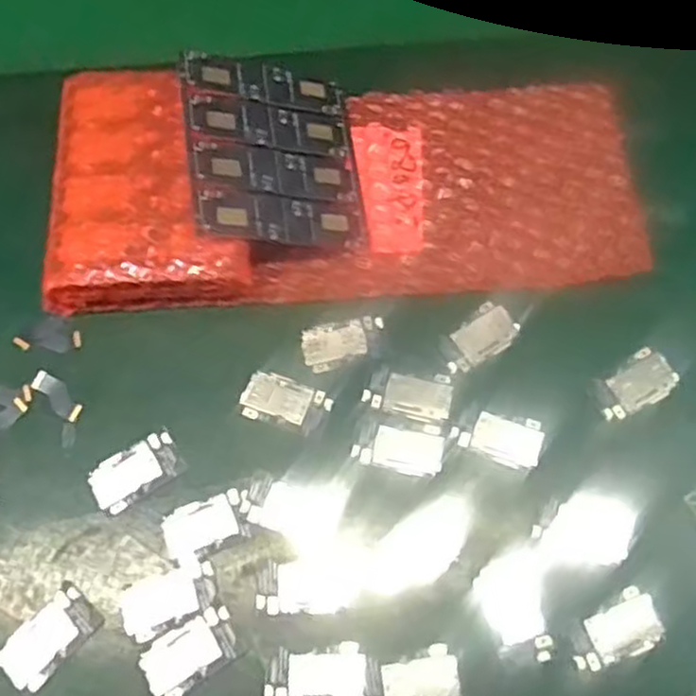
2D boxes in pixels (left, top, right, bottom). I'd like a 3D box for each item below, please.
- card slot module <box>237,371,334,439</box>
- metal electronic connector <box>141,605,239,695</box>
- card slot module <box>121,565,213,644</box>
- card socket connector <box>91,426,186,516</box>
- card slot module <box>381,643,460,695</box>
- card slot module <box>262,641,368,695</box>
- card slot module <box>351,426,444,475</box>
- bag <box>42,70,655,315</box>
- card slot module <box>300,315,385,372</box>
[{"bbox_3d":[-0.027,0.023,0.324,0.038,0.004,0.022,15,68,8],"label":"card slot module"},{"bbox_3d":[-0.061,0.118,0.288,0.037,0.004,0.022,-30,69,-12],"label":"metal electronic connector"},{"bbox_3d":[-0.072,0.100,0.296,0.036,0.004,0.022,-25,68,-9],"label":"card slot module"},{"bbox_3d":[-0.090,0.052,0.315,0.038,0.004,0.022,-32,70,-12],"label":"card socket connector"},{"bbox_3d":[0.026,0.127,0.283,0.033,0.004,0.022,-8,66,-2],"label":"card slot module"},{"bbox_3d":[-0.012,0.125,0.284,0.039,0.004,0.023,1,66,1],"label":"card slot module"},{"bbox_3d":[0.022,0.042,0.315,0.037,0.004,0.017,9,67,5],"label":"card slot module"},{"bbox_3d":[0.001,-0.077,0.350,0.264,0.034,0.115,-1,66,1],"label":"bag"},{"bbox_3d":[-0.002,-0.003,0.333,0.037,0.004,0.021,-13,67,-4],"label":"card slot module"}]

